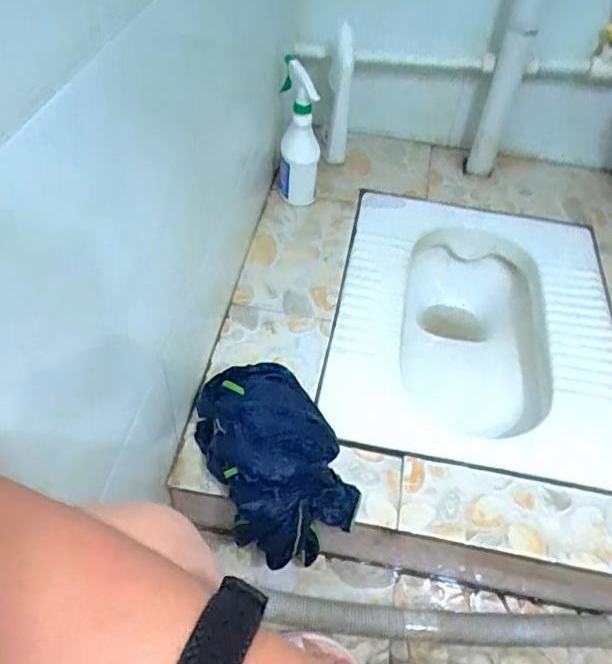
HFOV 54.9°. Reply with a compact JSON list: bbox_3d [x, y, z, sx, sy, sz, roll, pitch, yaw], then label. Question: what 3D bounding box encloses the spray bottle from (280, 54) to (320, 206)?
[{"bbox_3d":[-0.010,-0.323,0.976,0.067,0.218,0.068,0,48,-6],"label":"spray bottle"}]

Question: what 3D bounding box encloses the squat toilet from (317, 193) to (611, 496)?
[{"bbox_3d":[0.256,0.010,0.935,0.410,0.118,0.541,11,48,4],"label":"squat toilet"}]

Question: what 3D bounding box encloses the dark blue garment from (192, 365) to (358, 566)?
[{"bbox_3d":[-0.036,0.135,0.665,0.143,0.087,0.200,-19,52,-22],"label":"dark blue garment"}]

